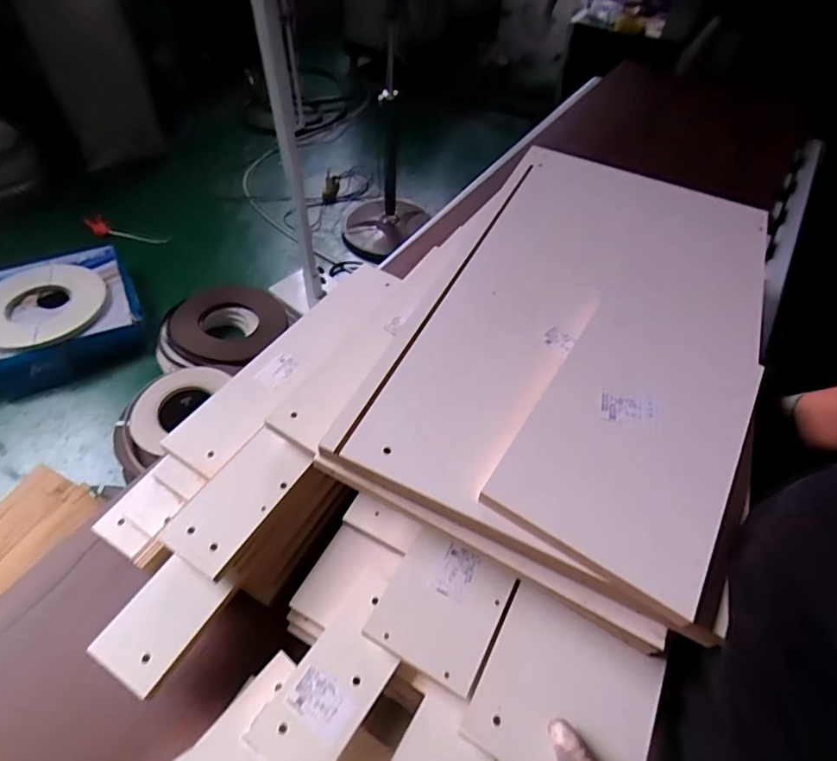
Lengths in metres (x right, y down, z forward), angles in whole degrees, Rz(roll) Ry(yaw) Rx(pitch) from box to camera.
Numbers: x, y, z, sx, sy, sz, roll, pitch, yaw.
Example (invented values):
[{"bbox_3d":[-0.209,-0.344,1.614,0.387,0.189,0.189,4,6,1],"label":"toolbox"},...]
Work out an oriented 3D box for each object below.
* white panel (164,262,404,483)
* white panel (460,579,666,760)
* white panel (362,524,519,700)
[{"bbox_3d":[-0.176,-0.049,0.729,0.091,0.017,0.430,26,52,14],"label":"white panel"},{"bbox_3d":[0.131,0.276,0.437,0.140,0.012,0.140,24,59,16],"label":"white panel"},{"bbox_3d":[0.024,0.221,0.486,0.111,0.013,0.119,25,55,15],"label":"white panel"}]

